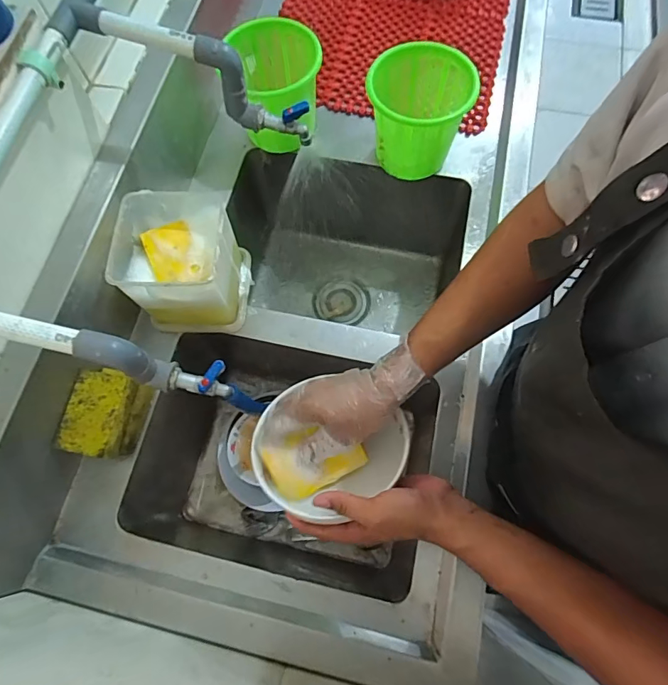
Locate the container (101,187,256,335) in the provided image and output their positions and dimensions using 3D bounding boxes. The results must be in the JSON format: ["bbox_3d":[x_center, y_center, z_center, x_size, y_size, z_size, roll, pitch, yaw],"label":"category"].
[{"bbox_3d":[-0.212,-0.112,0.649,0.146,0.151,0.148,2,71,2],"label":"container"}]

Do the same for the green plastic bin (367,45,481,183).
[{"bbox_3d":[0.129,-0.361,0.732,0.147,0.161,0.158,-6,71,-1],"label":"green plastic bin"}]

